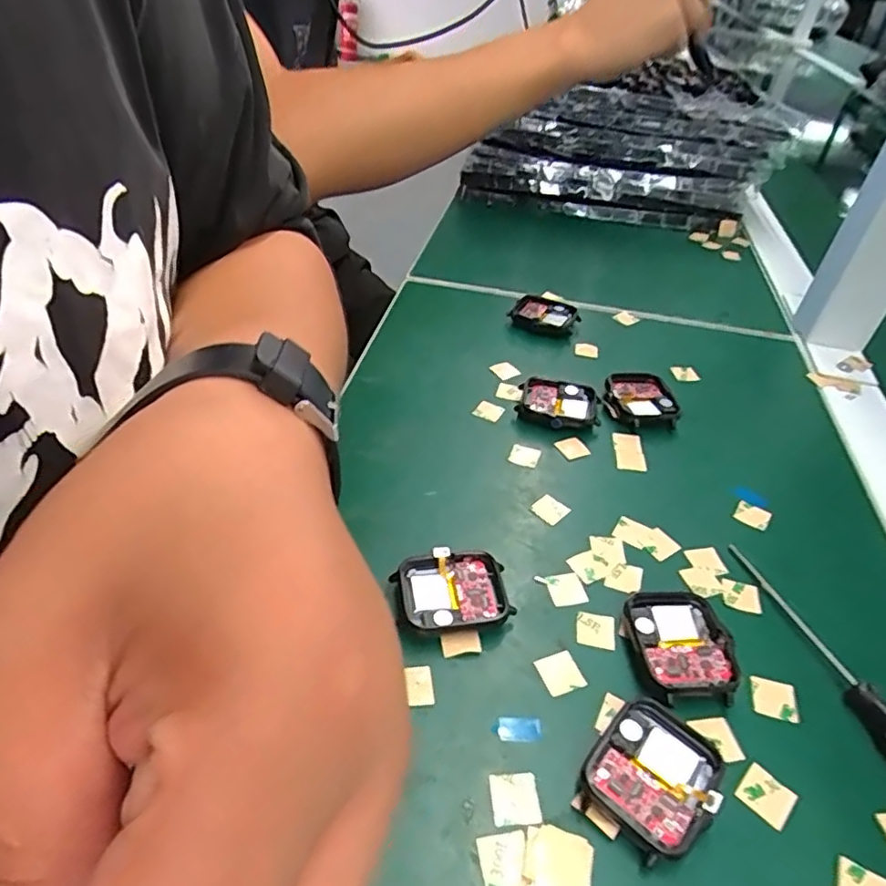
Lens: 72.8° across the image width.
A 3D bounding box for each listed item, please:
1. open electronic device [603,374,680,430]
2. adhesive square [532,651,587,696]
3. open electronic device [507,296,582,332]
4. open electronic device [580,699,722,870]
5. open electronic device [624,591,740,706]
[{"bbox_3d":[0.118,-0.025,0.363,0.039,0.012,0.040,6,41,0],"label":"open electronic device"},{"bbox_3d":[0.045,0.089,0.233,0.015,0.004,0.015,-12,44,-19],"label":"adhesive square"},{"bbox_3d":[0.074,-0.093,0.438,0.048,0.011,0.032,19,43,15],"label":"open electronic device"},{"bbox_3d":[0.071,0.112,0.203,0.044,0.011,0.037,-31,52,-34],"label":"open electronic device"},{"bbox_3d":[0.094,0.081,0.241,0.036,0.010,0.045,1,41,-4],"label":"open electronic device"}]

